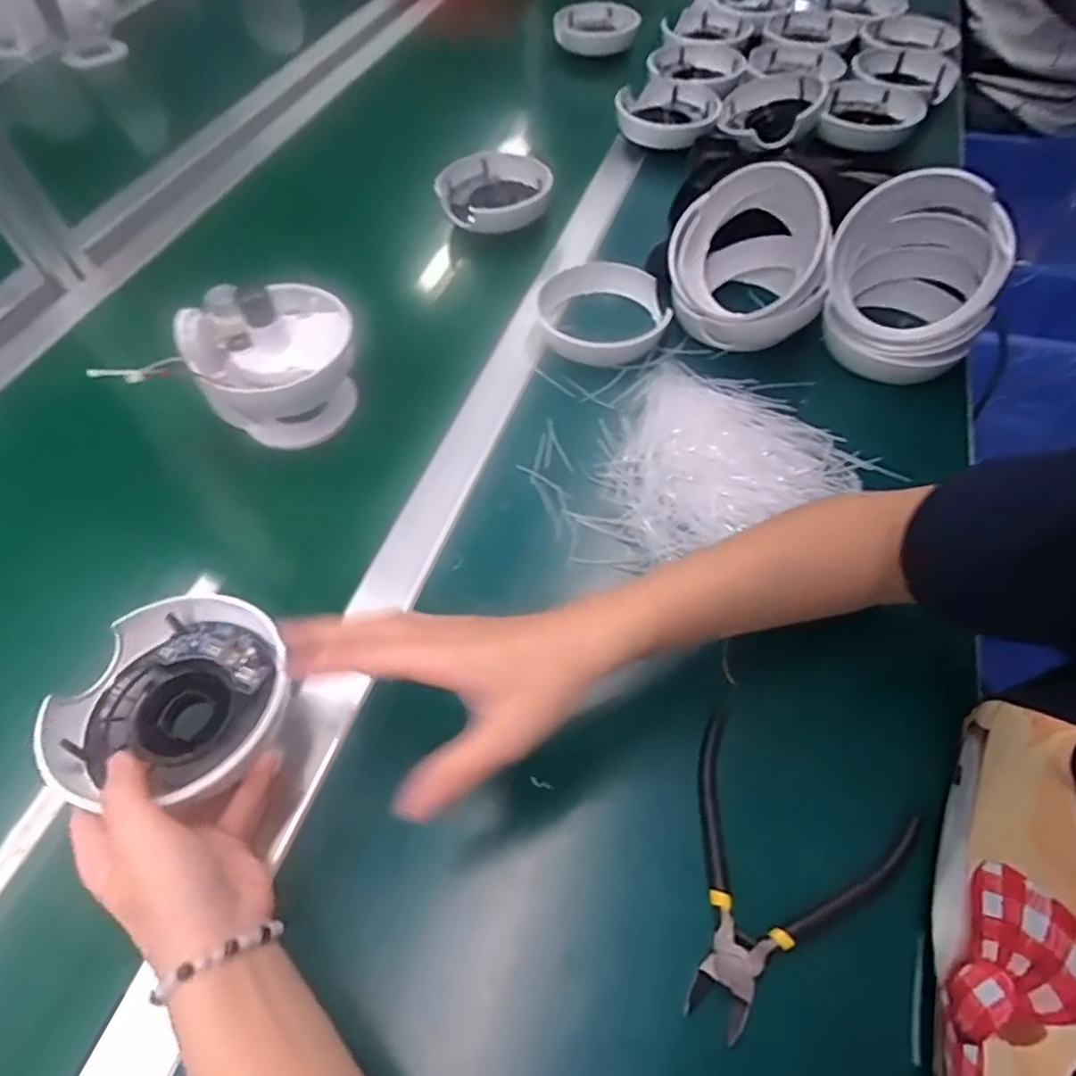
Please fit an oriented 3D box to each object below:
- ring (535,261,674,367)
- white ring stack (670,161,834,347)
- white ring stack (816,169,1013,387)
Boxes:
[{"bbox_3d":[0.057,-0.201,0.585,0.113,0.028,0.113,-1,55,1],"label":"ring"},{"bbox_3d":[0.176,-0.239,0.554,0.125,0.112,0.130,6,56,5],"label":"white ring stack"},{"bbox_3d":[0.296,-0.215,0.522,0.118,0.131,0.120,20,58,14],"label":"white ring stack"}]

